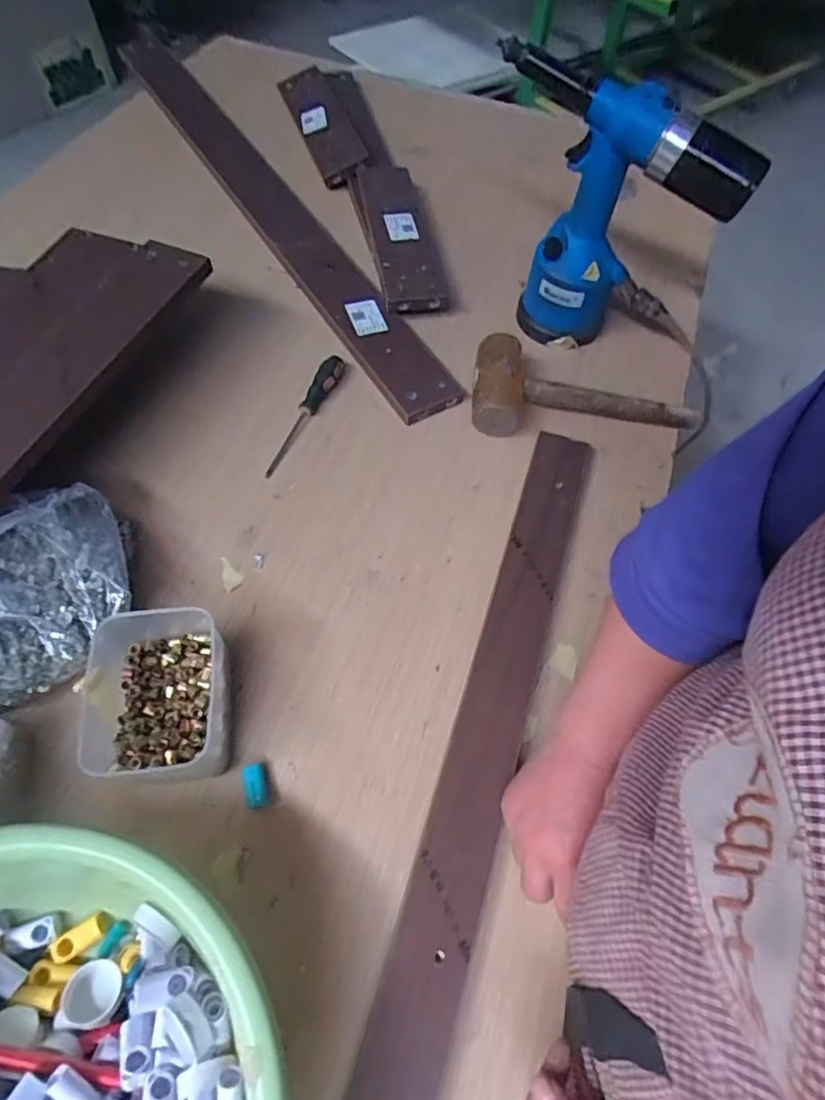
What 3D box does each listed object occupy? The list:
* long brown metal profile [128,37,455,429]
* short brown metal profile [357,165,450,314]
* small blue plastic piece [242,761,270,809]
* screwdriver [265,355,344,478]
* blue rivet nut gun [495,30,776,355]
[{"bbox_3d":[-0.228,-0.544,0.875,0.102,0.017,0.969,-28,66,-15],"label":"long brown metal profile"},{"bbox_3d":[-0.018,-0.462,0.819,0.086,0.021,0.326,-8,62,-6],"label":"short brown metal profile"},{"bbox_3d":[-0.129,0.194,0.473,0.018,0.012,0.034,-16,63,-10],"label":"small blue plastic piece"},{"bbox_3d":[-0.124,-0.160,0.668,0.025,0.022,0.179,18,63,8],"label":"screwdriver"},{"bbox_3d":[0.205,-0.365,0.653,0.264,0.266,0.092,35,66,16],"label":"blue rivet nut gun"}]

